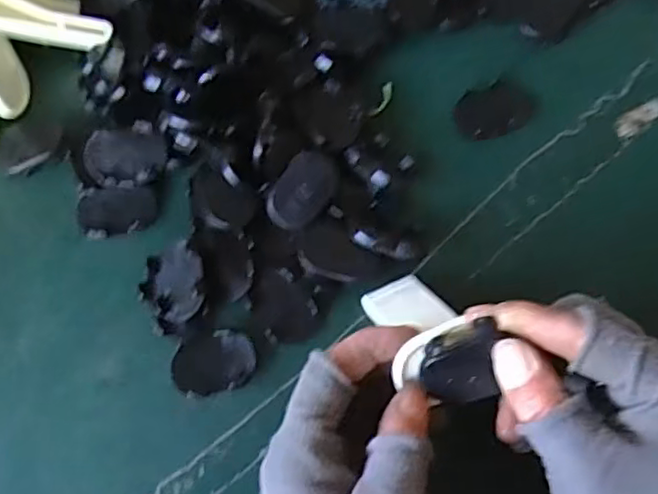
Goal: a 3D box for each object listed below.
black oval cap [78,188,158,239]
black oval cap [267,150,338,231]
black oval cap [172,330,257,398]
[{"bbox_3d":[-0.116,-0.018,0.362,0.043,0.013,0.026,-1,72,2],"label":"black oval cap"},{"bbox_3d":[-0.014,-0.031,0.353,0.028,0.004,0.044,37,84,-2],"label":"black oval cap"},{"bbox_3d":[-0.059,0.059,0.333,0.042,0.004,0.030,-12,72,-2],"label":"black oval cap"}]

